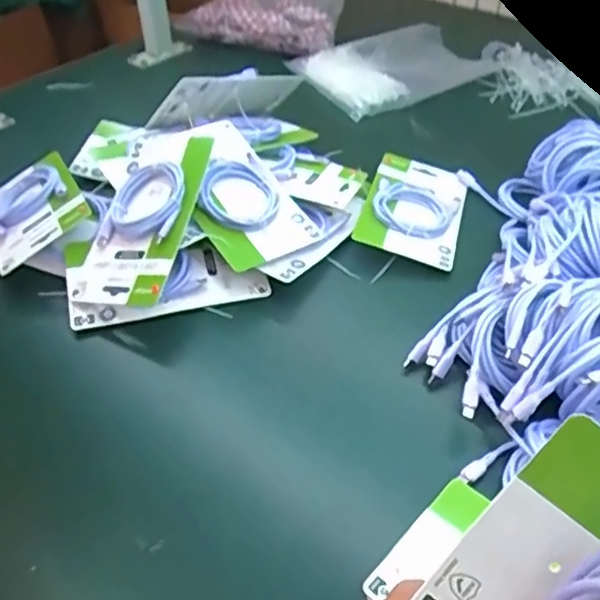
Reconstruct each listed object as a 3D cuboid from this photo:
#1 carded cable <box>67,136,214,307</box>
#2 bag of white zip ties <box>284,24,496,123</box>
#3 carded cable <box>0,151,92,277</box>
[{"bbox_3d":[-0.150,-0.072,0.586,0.112,0.018,0.160,5,72,27],"label":"carded cable"},{"bbox_3d":[0.128,-0.335,0.918,0.254,0.028,0.183,-23,47,-21],"label":"bag of white zip ties"},{"bbox_3d":[-0.275,-0.098,0.653,0.101,0.021,0.164,-37,48,-3],"label":"carded cable"}]

